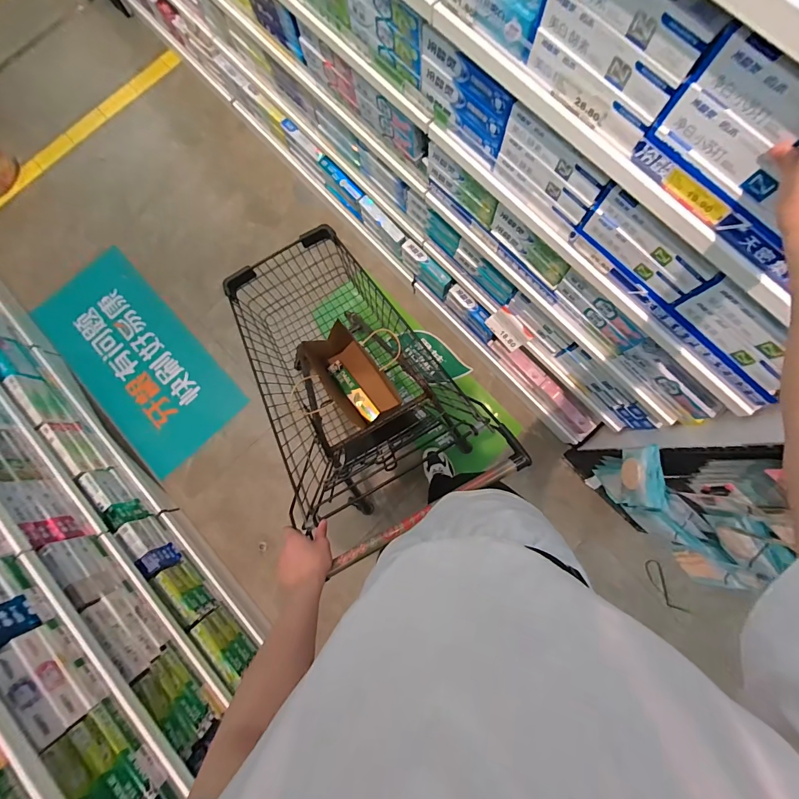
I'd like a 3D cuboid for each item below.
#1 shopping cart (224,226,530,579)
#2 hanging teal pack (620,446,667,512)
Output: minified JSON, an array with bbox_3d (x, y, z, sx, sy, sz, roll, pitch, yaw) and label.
[{"bbox_3d":[-0.147,0.007,1.173,0.590,0.863,0.759,-32,81,-2],"label":"shopping cart"},{"bbox_3d":[0.553,0.176,0.857,0.031,0.122,0.134,5,81,4],"label":"hanging teal pack"}]

